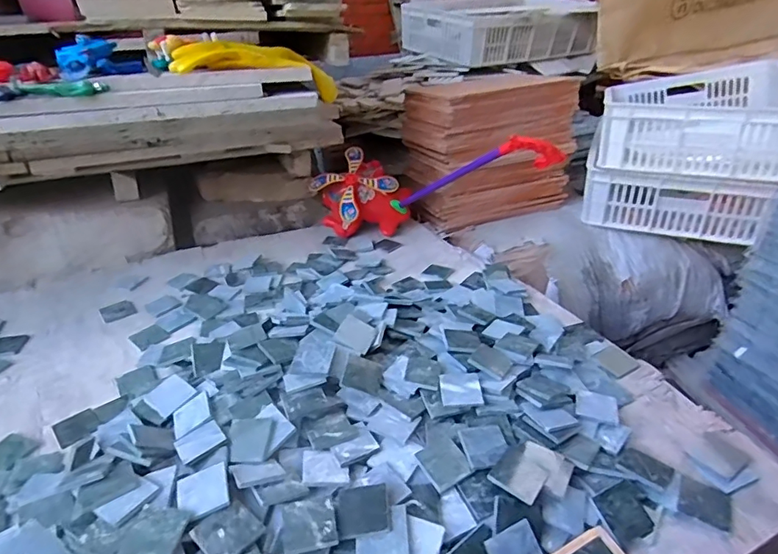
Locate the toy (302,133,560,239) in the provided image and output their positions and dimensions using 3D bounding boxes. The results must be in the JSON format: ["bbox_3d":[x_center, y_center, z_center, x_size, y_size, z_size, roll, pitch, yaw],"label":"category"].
[{"bbox_3d":[0.095,-0.216,1.029,0.240,0.210,0.610,-30,16,-37],"label":"toy"}]

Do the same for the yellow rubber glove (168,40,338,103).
[{"bbox_3d":[-0.238,-0.386,0.909,0.294,0.073,0.101,4,28,-17],"label":"yellow rubber glove"}]

